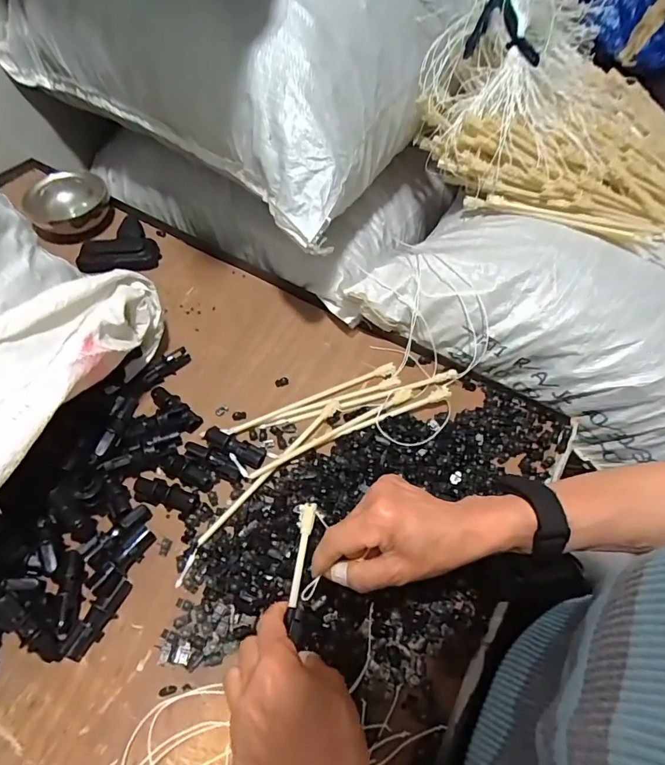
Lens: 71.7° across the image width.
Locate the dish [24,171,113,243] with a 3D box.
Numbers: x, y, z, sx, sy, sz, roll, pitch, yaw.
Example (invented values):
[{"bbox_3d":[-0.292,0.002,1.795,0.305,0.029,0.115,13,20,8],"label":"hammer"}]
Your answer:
[{"bbox_3d":[-0.384,-0.266,0.666,0.106,0.049,0.105,-26,60,-19],"label":"dish"}]

